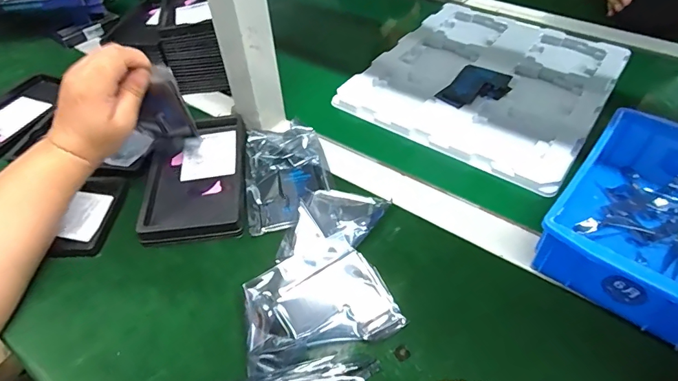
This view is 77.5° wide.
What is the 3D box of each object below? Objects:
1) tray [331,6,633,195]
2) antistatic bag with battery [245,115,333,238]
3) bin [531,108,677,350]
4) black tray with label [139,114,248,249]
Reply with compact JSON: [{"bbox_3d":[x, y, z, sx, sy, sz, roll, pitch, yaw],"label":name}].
[{"bbox_3d":[0.195,-0.153,0.550,0.274,0.020,0.315,28,54,25],"label":"tray"},{"bbox_3d":[-0.052,-0.018,0.433,0.082,0.024,0.133,-8,47,-5],"label":"antistatic bag with battery"},{"bbox_3d":[0.266,0.020,0.356,0.127,0.062,0.197,31,56,28],"label":"bin"},{"bbox_3d":[-0.143,-0.015,0.432,0.098,0.026,0.150,-9,47,-5],"label":"black tray with label"}]

